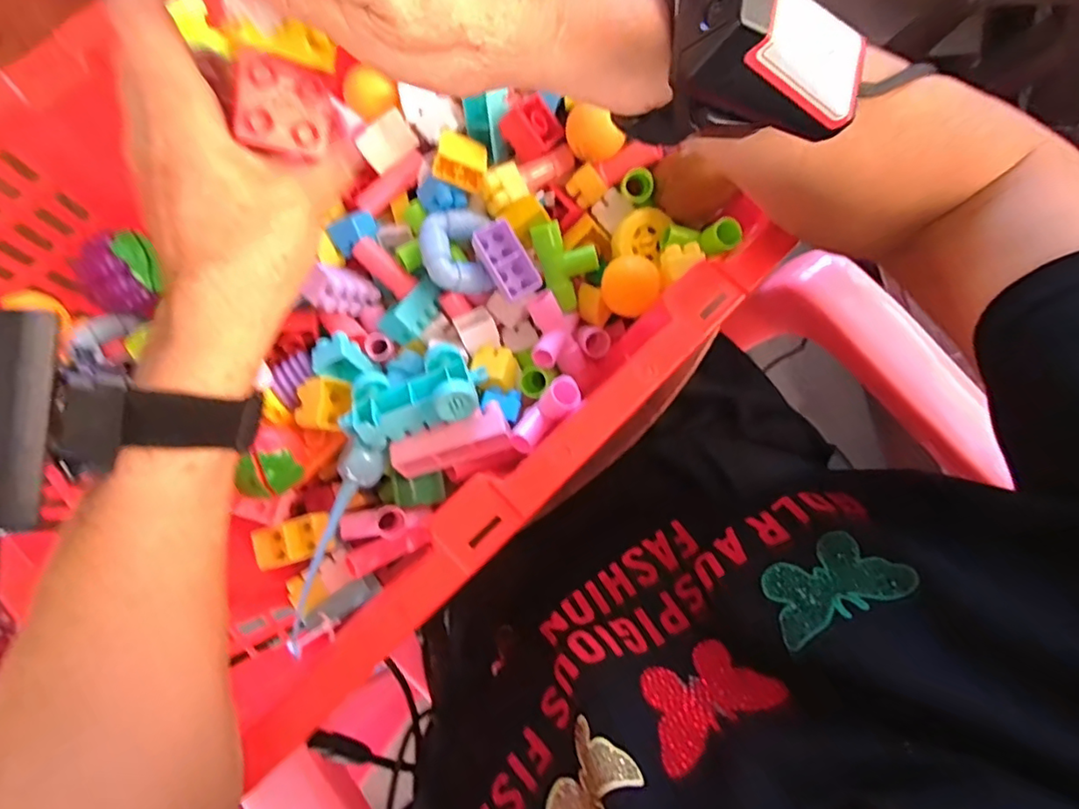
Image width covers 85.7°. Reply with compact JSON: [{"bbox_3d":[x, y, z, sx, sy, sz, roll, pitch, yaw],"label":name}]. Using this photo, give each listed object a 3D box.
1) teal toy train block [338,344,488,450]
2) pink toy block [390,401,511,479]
[{"bbox_3d":[-0.074,-0.008,0.339,0.082,0.030,0.050,-13,77,-4],"label":"teal toy train block"},{"bbox_3d":[-0.054,0.023,0.352,0.070,0.025,0.024,-19,78,-5],"label":"pink toy block"}]

